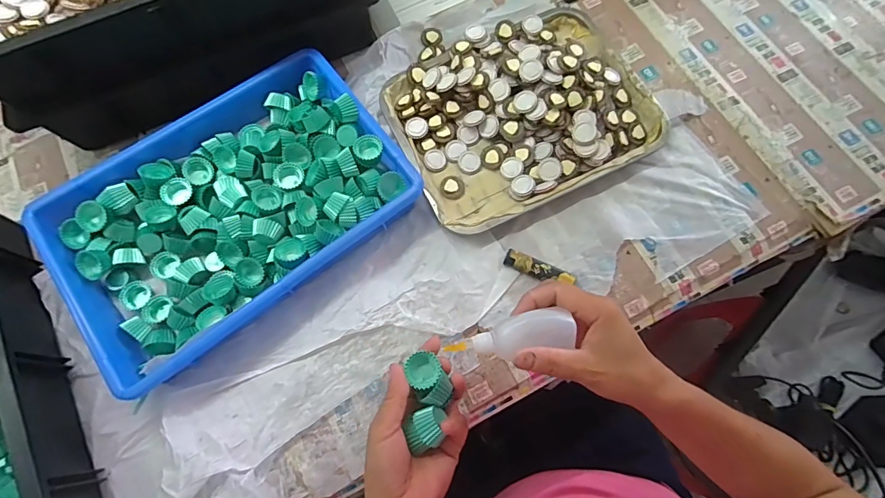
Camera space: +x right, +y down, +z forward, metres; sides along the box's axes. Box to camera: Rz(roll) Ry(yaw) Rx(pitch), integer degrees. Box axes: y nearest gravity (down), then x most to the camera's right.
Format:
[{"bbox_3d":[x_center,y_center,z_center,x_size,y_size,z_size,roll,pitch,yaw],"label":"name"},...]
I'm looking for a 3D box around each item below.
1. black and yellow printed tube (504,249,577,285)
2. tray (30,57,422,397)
[{"bbox_3d":[0.108,0.023,0.496,0.079,0.010,0.020,23,77,5],"label":"black and yellow printed tube"},{"bbox_3d":[-0.231,-0.049,0.494,0.359,0.041,0.243,-37,80,-9],"label":"tray"}]

